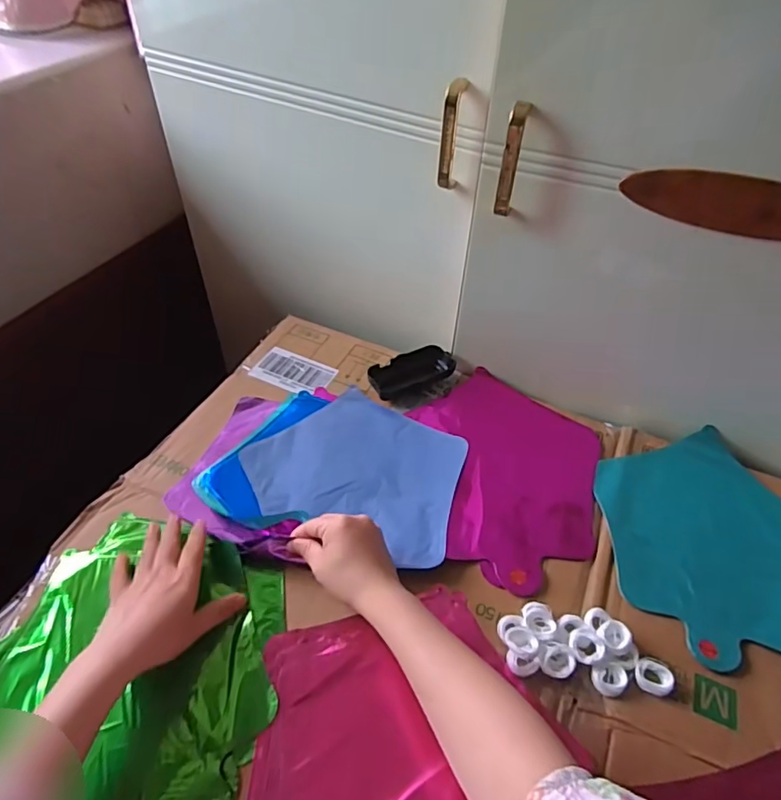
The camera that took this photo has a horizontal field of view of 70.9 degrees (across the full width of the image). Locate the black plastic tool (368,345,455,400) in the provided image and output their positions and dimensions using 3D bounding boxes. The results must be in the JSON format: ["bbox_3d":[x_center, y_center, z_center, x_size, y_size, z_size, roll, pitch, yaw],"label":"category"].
[{"bbox_3d":[0.025,-0.035,0.685,0.104,0.024,0.047,-20,51,-20],"label":"black plastic tool"}]

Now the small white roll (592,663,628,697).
[{"bbox_3d":[0.181,0.231,0.453,0.027,0.013,0.024,1,47,-3],"label":"small white roll"}]

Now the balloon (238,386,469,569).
[{"bbox_3d":[-0.033,0.067,0.594,0.223,0.012,0.178,18,49,12],"label":"balloon"}]

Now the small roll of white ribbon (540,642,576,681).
[{"bbox_3d":[0.138,0.219,0.457,0.027,0.019,0.027,2,47,-2],"label":"small roll of white ribbon"}]

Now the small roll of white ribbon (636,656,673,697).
[{"bbox_3d":[0.219,0.229,0.455,0.029,0.012,0.028,2,47,-2],"label":"small roll of white ribbon"}]

